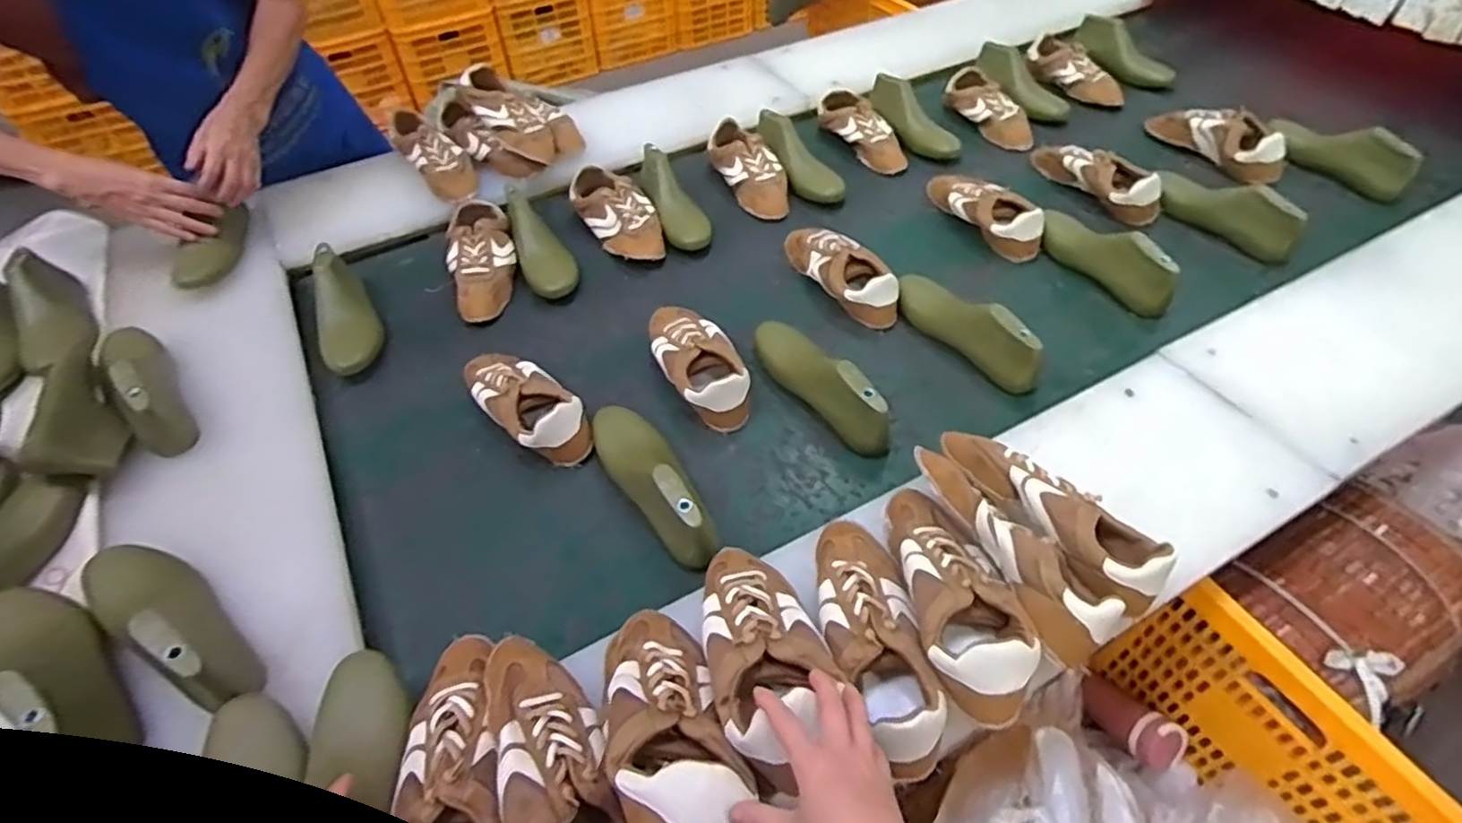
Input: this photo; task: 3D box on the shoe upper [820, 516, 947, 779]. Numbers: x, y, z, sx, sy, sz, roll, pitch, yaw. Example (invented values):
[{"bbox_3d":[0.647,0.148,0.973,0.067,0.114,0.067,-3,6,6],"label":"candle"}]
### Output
[{"bbox_3d":[0.130,0.199,0.645,0.088,0.076,0.243,-9,51,-5],"label":"shoe upper"}]

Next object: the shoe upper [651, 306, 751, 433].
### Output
[{"bbox_3d":[-0.050,-0.077,0.951,0.098,0.064,0.233,-19,53,-13],"label":"shoe upper"}]

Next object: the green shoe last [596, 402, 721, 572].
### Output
[{"bbox_3d":[-0.096,0.072,0.816,0.071,0.092,0.254,-28,55,-19],"label":"green shoe last"}]

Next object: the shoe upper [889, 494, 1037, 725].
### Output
[{"bbox_3d":[0.205,0.167,0.656,0.097,0.072,0.239,-14,52,-9],"label":"shoe upper"}]

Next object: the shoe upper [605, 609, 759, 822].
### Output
[{"bbox_3d":[-0.052,0.252,0.561,0.096,0.080,0.230,-13,31,-8],"label":"shoe upper"}]

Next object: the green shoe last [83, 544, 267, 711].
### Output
[{"bbox_3d":[-0.550,0.187,0.665,0.249,0.081,0.073,25,56,21],"label":"green shoe last"}]

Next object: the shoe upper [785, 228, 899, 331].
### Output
[{"bbox_3d":[0.168,-0.227,1.076,0.084,0.069,0.249,-23,54,-16],"label":"shoe upper"}]

